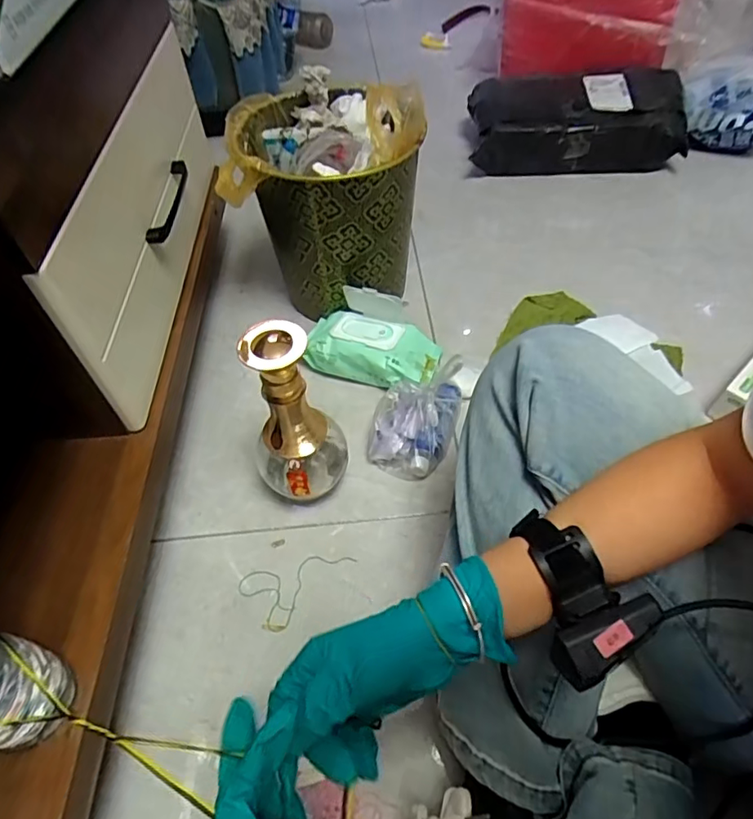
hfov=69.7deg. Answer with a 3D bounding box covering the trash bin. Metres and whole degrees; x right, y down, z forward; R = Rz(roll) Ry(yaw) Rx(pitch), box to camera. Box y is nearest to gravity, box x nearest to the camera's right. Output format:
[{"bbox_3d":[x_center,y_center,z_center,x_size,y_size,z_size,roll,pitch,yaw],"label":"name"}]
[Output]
[{"bbox_3d":[-0.079,-0.296,0.757,0.246,0.254,0.233,-18,54,-11],"label":"trash bin"}]

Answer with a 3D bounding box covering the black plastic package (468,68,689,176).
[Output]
[{"bbox_3d":[0.387,-0.567,1.074,0.403,0.111,0.245,-5,52,-1],"label":"black plastic package"}]

